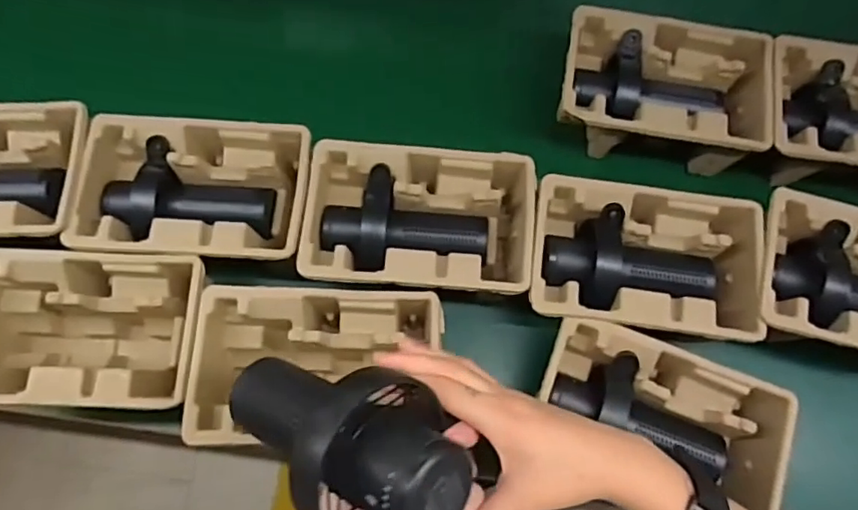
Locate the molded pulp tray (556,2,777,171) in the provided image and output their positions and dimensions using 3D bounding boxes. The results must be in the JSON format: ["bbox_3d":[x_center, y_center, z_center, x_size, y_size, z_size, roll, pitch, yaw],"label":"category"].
[{"bbox_3d":[0.265,-0.189,0.686,0.226,0.090,0.150,9,75,0],"label":"molded pulp tray"}]

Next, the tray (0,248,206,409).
[{"bbox_3d":[-0.338,0.082,0.605,0.227,0.123,0.144,1,75,-2],"label":"tray"}]

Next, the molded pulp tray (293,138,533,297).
[{"bbox_3d":[-0.010,-0.031,0.630,0.228,0.092,0.146,5,75,-1],"label":"molded pulp tray"}]

